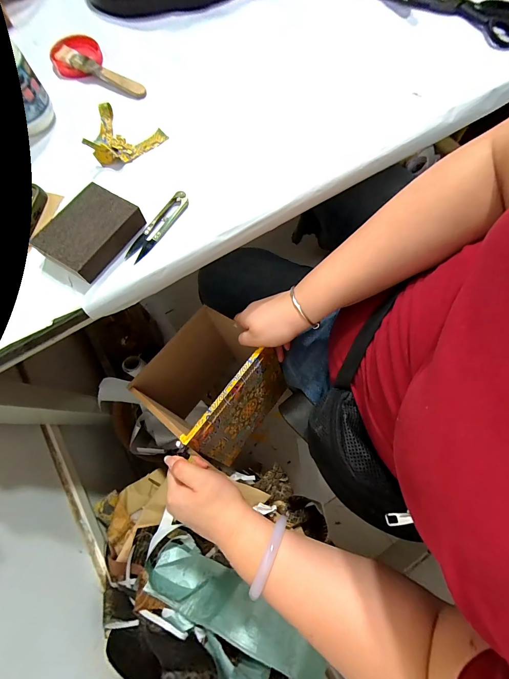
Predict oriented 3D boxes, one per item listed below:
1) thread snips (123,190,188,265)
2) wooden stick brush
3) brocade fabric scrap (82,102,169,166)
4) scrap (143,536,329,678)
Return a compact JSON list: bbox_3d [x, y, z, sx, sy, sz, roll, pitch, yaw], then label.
[{"bbox_3d":[-0.111,-0.131,0.330,0.025,0.008,0.100,32,76,10],"label":"thread snips"},{"bbox_3d":[-0.213,-0.371,0.397,0.140,0.014,0.020,29,76,9],"label":"wooden stick brush"},{"bbox_3d":[-0.177,-0.273,0.367,0.091,0.030,0.090,-35,76,-9],"label":"brocade fabric scrap"},{"bbox_3d":[-0.042,0.449,0.462,0.297,0.076,0.137,13,72,32],"label":"scrap"}]

